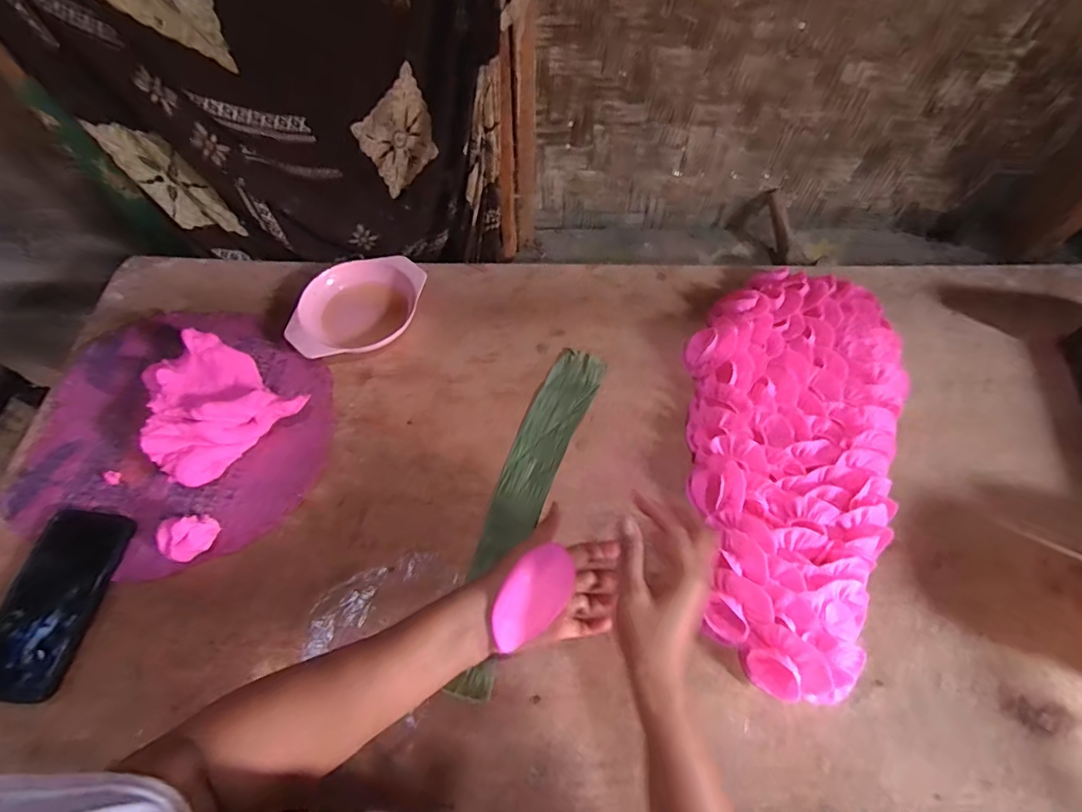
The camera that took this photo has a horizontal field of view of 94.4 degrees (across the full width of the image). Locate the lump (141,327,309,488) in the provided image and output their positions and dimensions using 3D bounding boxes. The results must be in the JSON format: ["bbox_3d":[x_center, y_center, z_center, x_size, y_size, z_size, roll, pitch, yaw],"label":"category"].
[{"bbox_3d":[-0.379,-0.005,0.577,0.151,0.067,0.163,-41,69,-20],"label":"lump"}]

